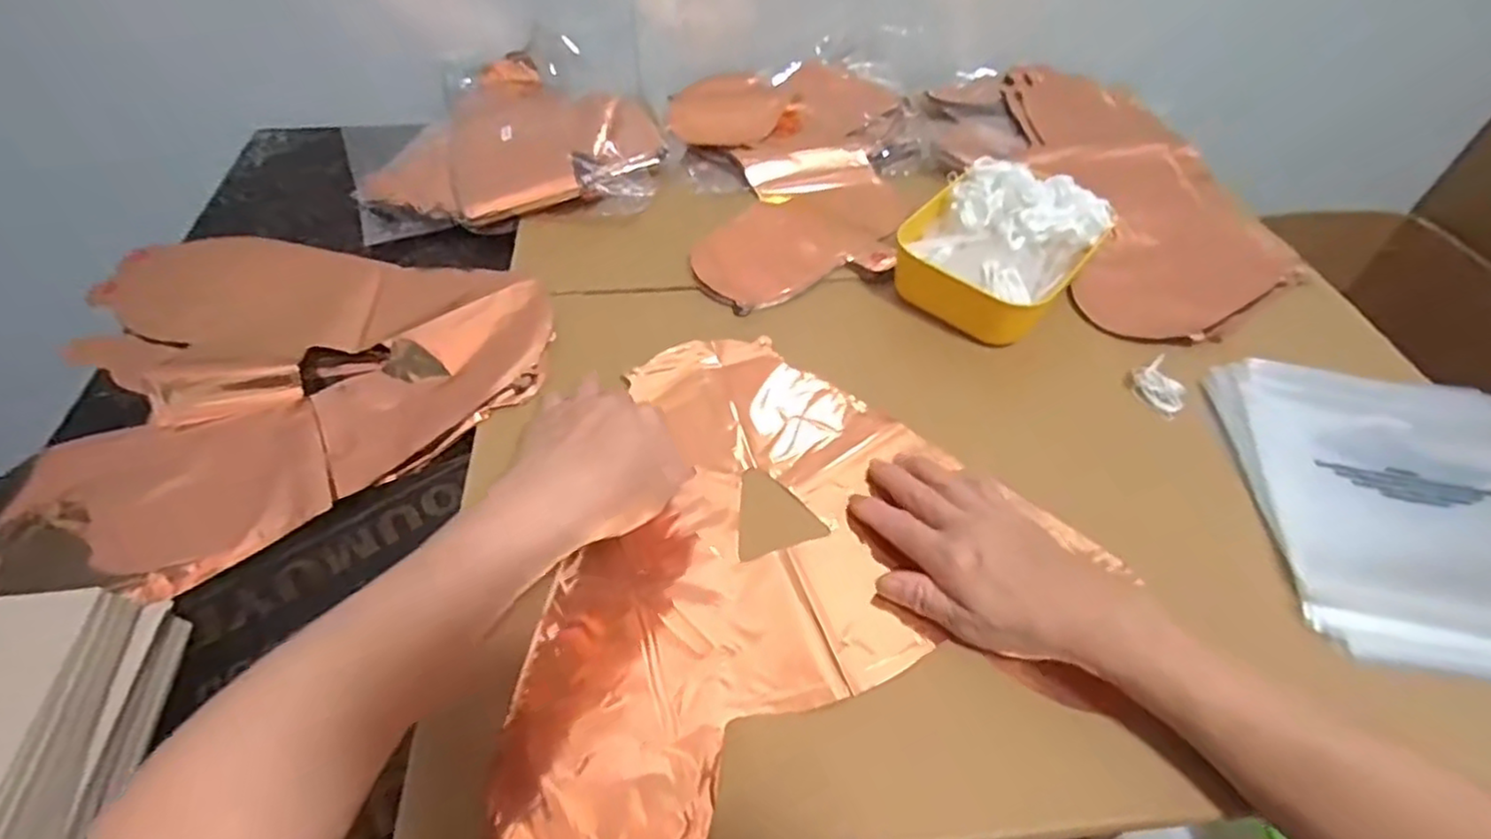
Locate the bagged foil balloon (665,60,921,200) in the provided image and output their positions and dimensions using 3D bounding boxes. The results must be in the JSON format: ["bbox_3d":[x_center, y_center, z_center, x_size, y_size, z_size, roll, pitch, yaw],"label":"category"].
[{"bbox_3d":[0.056,-0.333,0.762,0.258,0.028,0.237,0,53,0],"label":"bagged foil balloon"}]

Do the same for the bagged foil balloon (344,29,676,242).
[{"bbox_3d":[-0.262,-0.319,0.728,0.316,0.049,0.307,-11,51,-11],"label":"bagged foil balloon"}]

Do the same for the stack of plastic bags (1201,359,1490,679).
[{"bbox_3d":[0.460,0.058,0.457,0.214,0.025,0.237,6,49,3],"label":"stack of plastic bags"}]

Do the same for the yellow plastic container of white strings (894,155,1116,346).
[{"bbox_3d":[0.220,-0.156,0.582,0.142,0.072,0.163,33,58,24],"label":"yellow plastic container of white strings"}]

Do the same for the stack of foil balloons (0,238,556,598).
[{"bbox_3d":[-0.352,-0.049,0.537,0.376,0.027,0.361,-11,51,-11],"label":"stack of foil balloons"}]

